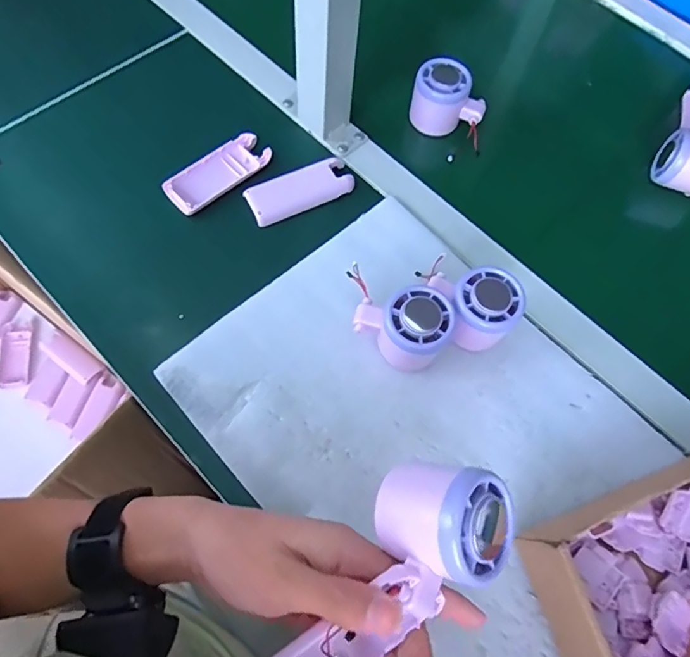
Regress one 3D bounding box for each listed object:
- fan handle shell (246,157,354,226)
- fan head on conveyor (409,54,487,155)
[{"bbox_3d":[-0.043,-0.134,0.488,0.105,0.011,0.040,-25,70,-13],"label":"fan handle shell"},{"bbox_3d":[0.114,-0.237,0.527,0.080,0.057,0.050,22,67,7],"label":"fan head on conveyor"}]

